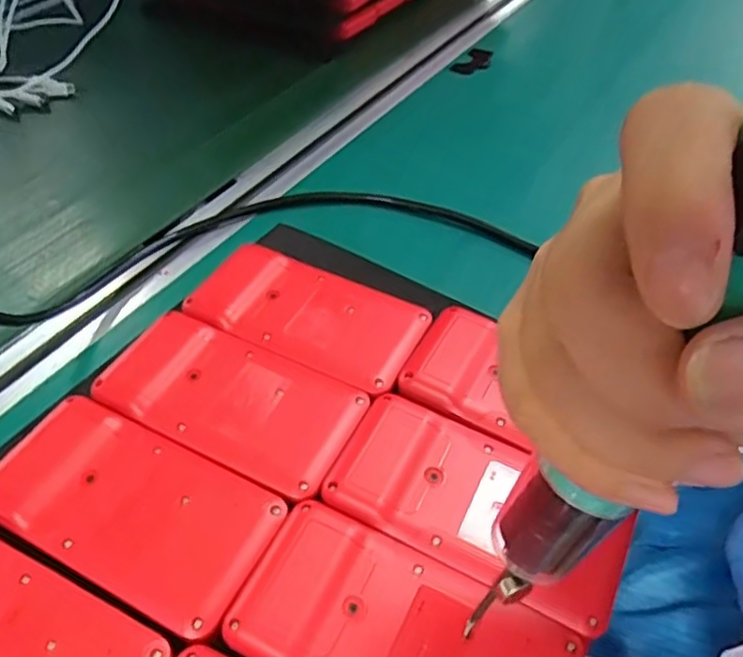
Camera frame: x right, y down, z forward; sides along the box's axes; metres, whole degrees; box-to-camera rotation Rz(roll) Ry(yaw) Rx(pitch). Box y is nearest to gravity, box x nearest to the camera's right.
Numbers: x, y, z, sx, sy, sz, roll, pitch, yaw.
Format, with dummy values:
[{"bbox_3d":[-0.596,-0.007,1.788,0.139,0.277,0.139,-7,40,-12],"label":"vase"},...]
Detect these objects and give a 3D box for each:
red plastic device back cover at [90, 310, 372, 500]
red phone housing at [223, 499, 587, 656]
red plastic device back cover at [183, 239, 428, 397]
[{"bbox_3d":[-0.065,0.030,0.302,0.116,0.008,0.061,20,50,19],"label":"red plastic device back cover"},{"bbox_3d":[0.012,0.110,0.234,0.116,0.012,0.061,19,50,19],"label":"red phone housing"},{"bbox_3d":[-0.032,-0.011,0.337,0.116,0.008,0.061,20,51,19],"label":"red plastic device back cover"}]

